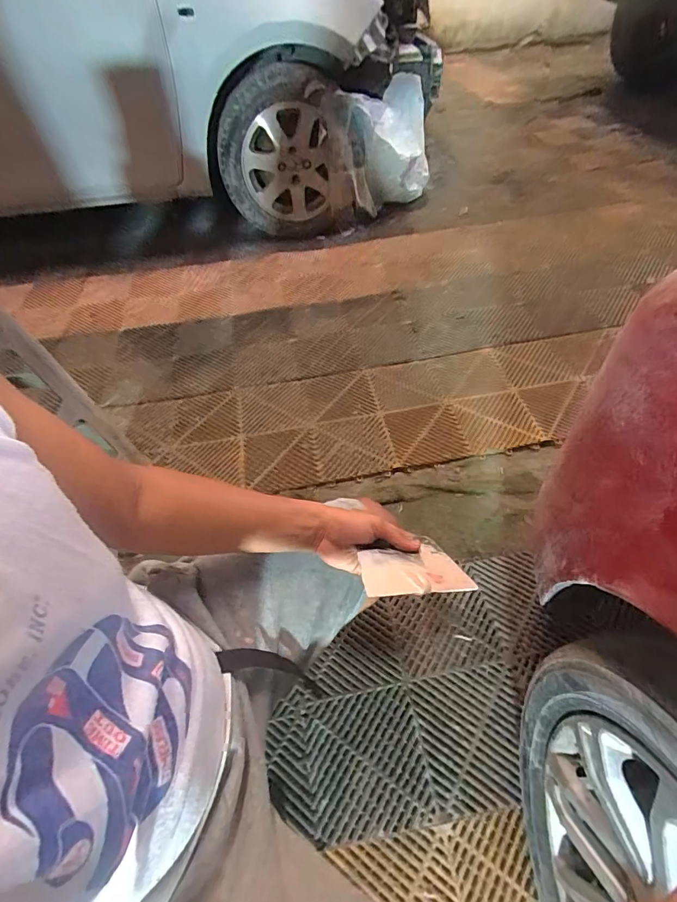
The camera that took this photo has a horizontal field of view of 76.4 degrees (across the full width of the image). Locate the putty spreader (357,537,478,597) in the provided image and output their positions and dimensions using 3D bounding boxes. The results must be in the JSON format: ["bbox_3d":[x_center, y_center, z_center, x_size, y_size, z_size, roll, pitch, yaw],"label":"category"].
[{"bbox_3d":[0.088,0.145,0.534,0.137,0.006,0.089,1,28,-25],"label":"putty spreader"}]

